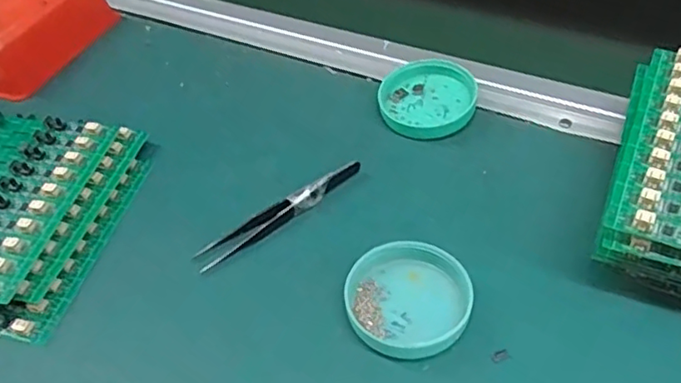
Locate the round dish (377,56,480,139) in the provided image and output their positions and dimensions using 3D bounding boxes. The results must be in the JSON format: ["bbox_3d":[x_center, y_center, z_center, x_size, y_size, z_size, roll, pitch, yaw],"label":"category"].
[{"bbox_3d":[0.060,-0.067,0.430,0.065,0.020,0.065,-4,47,4],"label":"round dish"}]

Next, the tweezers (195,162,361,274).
[{"bbox_3d":[-0.036,0.011,0.373,0.114,0.010,0.016,-33,52,-21],"label":"tweezers"}]

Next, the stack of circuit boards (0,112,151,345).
[{"bbox_3d":[-0.214,0.009,0.382,0.143,0.029,0.150,6,49,12],"label":"stack of circuit boards"}]

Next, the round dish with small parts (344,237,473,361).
[{"bbox_3d":[0.036,0.056,0.323,0.063,0.017,0.062,-4,47,4],"label":"round dish with small parts"}]

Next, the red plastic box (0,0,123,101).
[{"bbox_3d":[-0.268,-0.140,0.511,0.098,0.046,0.128,15,51,19],"label":"red plastic box"}]

